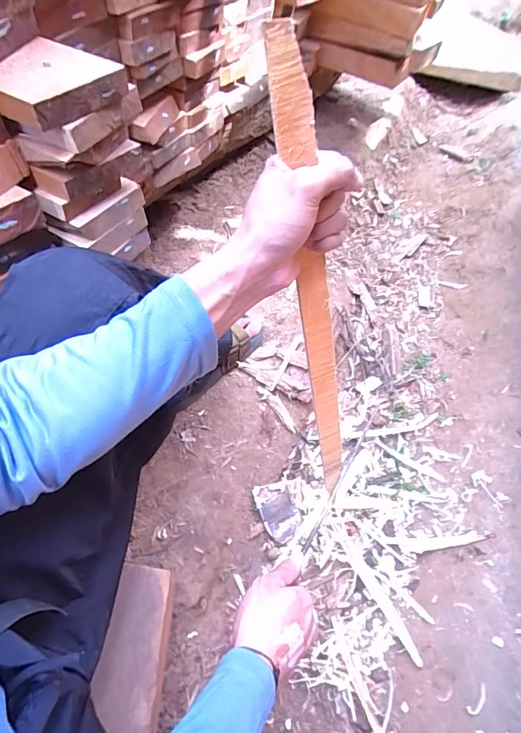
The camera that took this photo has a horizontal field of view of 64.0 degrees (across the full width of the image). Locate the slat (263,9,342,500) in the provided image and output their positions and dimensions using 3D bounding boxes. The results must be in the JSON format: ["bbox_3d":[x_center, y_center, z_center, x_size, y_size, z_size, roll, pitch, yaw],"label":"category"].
[{"bbox_3d":[0.061,-0.026,0.433,0.030,0.518,0.012,-31,44,-18],"label":"slat"}]

